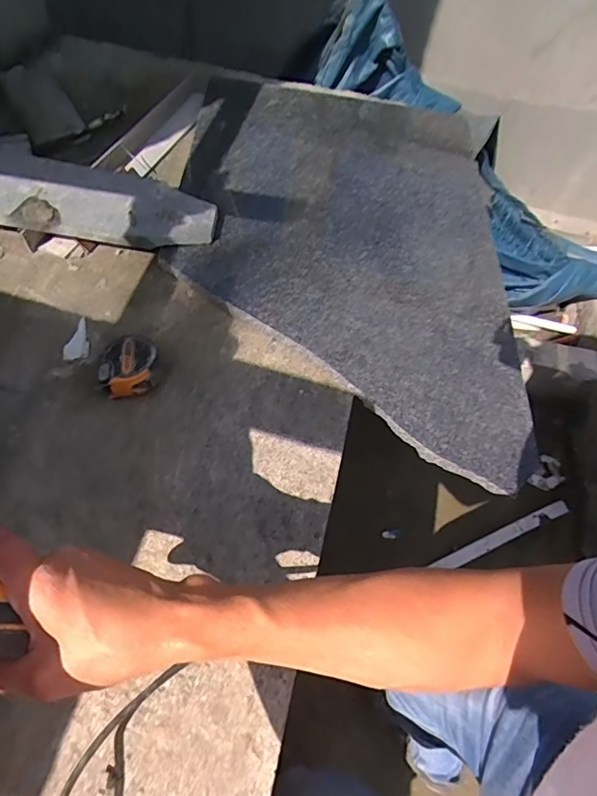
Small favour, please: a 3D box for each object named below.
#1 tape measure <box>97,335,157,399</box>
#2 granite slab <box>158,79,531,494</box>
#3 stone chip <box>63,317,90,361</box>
[{"bbox_3d":[-0.201,-0.034,0.580,0.065,0.043,0.066,3,58,-5],"label":"tape measure"},{"bbox_3d":[0.072,-0.292,0.762,0.509,0.027,0.770,12,56,-3],"label":"granite slab"},{"bbox_3d":[-0.283,-0.077,0.614,0.030,0.006,0.068,-7,59,-11],"label":"stone chip"}]

